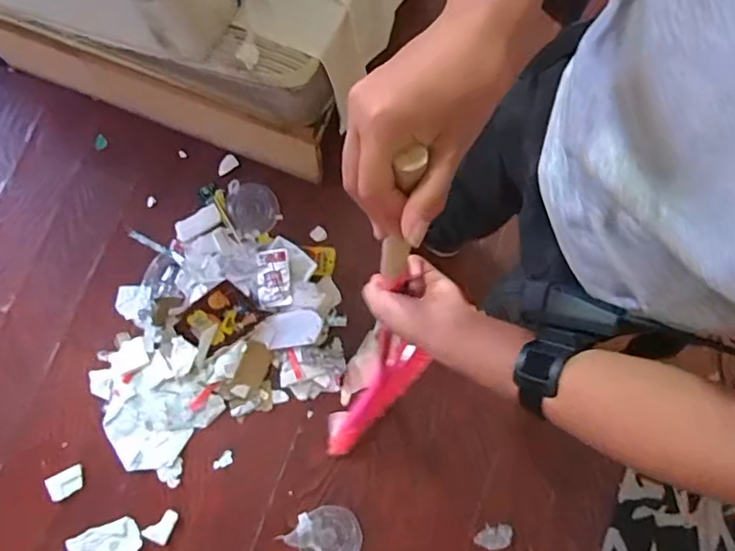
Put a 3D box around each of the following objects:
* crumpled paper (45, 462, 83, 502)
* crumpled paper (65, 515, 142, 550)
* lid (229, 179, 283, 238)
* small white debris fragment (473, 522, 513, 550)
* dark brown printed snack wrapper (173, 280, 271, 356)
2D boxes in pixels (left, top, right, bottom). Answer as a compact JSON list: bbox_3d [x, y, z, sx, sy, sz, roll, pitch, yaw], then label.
[{"bbox_3d":[-0.675,0.465,1.230,0.084,0.005,0.058,-25,80,-5],"label":"crumpled paper"},{"bbox_3d":[-0.577,0.593,1.204,0.157,0.011,0.086,-19,80,-4],"label":"crumpled paper"},{"bbox_3d":[-0.285,-0.173,1.361,0.120,0.009,0.150,-22,80,-4],"label":"lid"},{"bbox_3d":[0.282,0.583,1.226,0.081,0.014,0.053,4,79,0],"label":"small white debris fragment"},{"bbox_3d":[-0.339,0.099,1.258,0.173,0.026,0.127,-37,107,0],"label":"dark brown printed snack wrapper"}]

